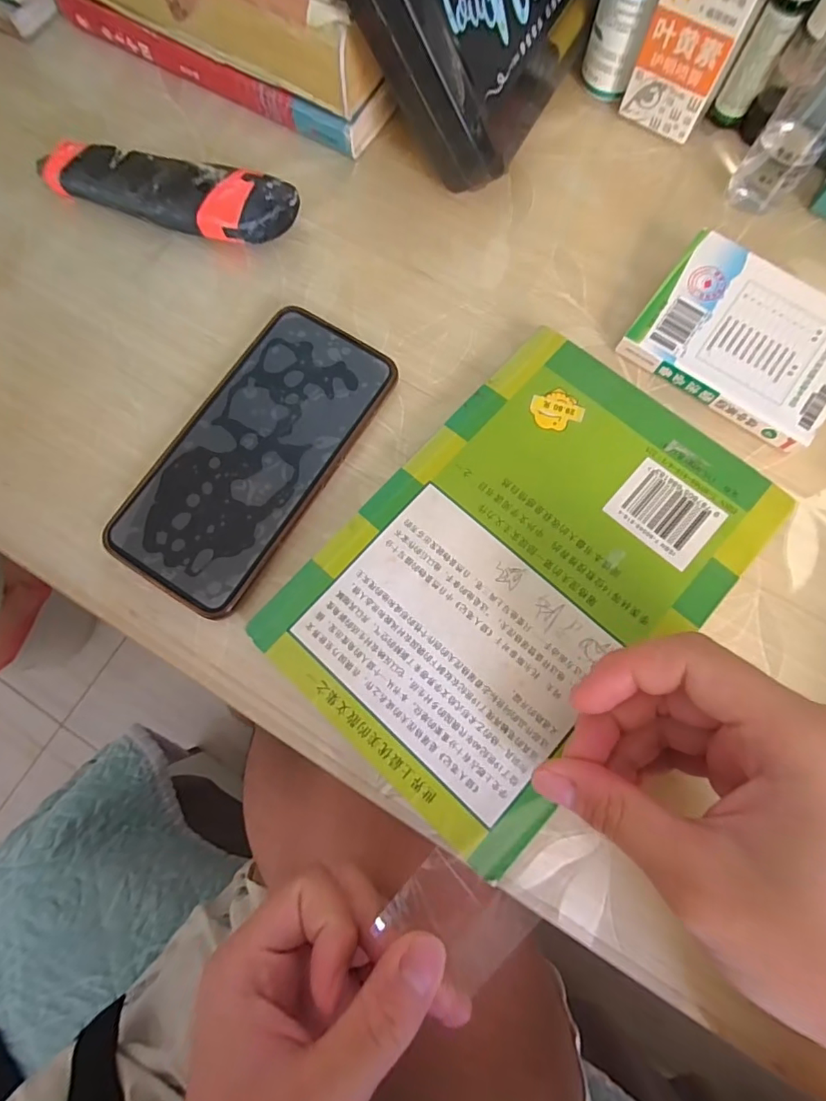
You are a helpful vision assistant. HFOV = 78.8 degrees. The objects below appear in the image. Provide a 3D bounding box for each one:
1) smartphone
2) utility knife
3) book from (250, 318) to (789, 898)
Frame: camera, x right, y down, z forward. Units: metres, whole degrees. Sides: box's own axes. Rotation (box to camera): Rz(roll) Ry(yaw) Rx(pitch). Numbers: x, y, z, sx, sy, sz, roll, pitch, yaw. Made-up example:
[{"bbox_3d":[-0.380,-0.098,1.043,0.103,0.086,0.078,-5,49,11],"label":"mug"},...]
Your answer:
[{"bbox_3d":[-0.076,-0.047,0.244,0.073,0.013,0.150,31,79,7],"label":"smartphone"},{"bbox_3d":[-0.134,-0.194,0.274,0.141,0.022,0.036,15,78,4],"label":"utility knife"},{"bbox_3d":[0.047,0.007,0.223,0.142,0.007,0.205,42,79,11],"label":"book"}]

